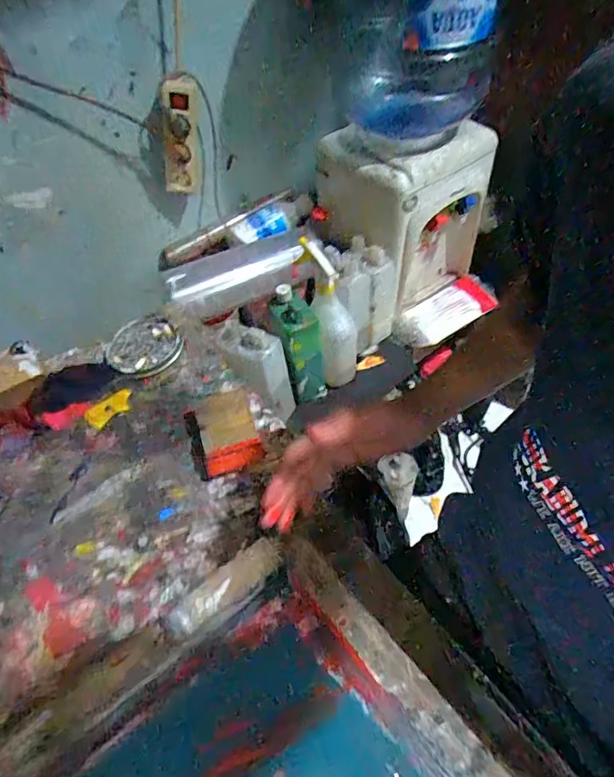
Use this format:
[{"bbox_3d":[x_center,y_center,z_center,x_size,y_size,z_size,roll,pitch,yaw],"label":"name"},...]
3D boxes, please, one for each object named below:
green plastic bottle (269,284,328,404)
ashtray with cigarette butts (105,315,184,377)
[{"bbox_3d":[-0.023,-0.071,0.861,0.077,0.193,0.094,-26,52,-17],"label":"green plastic bottle"},{"bbox_3d":[-0.219,-0.059,0.636,0.092,0.017,0.106,-29,53,-20],"label":"ashtray with cigarette butts"}]

